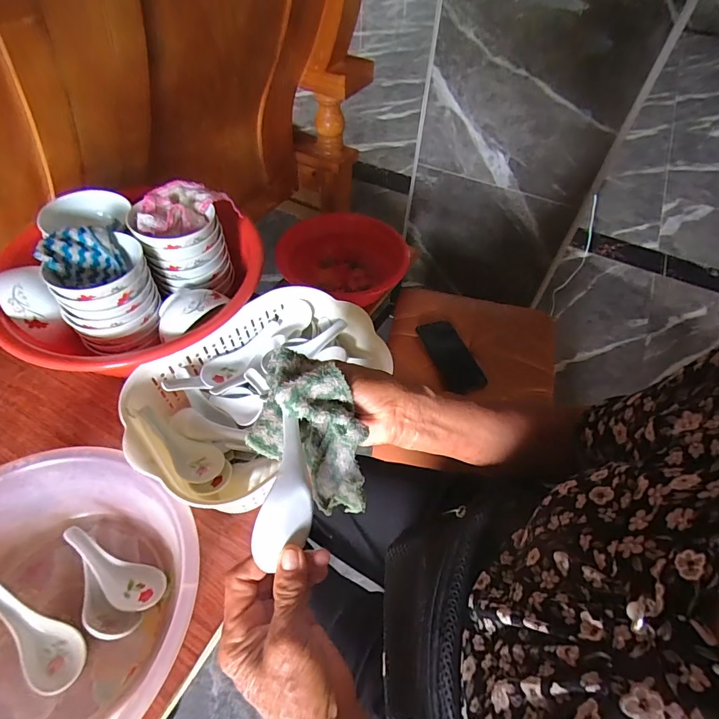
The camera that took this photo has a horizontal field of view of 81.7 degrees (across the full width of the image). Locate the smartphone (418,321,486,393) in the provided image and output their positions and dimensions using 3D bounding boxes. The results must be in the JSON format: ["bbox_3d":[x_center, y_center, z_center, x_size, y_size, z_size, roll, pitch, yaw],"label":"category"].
[{"bbox_3d":[0.162,-0.008,0.750,0.078,0.009,0.154,-11,56,-22],"label":"smartphone"}]

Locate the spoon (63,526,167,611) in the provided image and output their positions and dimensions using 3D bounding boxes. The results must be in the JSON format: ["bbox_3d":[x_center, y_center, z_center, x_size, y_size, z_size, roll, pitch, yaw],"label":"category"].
[{"bbox_3d":[-0.254,0.218,0.425,0.117,0.033,0.040,19,54,12],"label":"spoon"}]

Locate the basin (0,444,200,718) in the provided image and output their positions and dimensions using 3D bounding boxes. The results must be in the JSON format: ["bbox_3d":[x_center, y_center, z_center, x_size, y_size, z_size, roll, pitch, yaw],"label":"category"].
[{"bbox_3d":[-0.291,0.229,0.378,0.264,0.094,0.254,1,52,-2],"label":"basin"}]

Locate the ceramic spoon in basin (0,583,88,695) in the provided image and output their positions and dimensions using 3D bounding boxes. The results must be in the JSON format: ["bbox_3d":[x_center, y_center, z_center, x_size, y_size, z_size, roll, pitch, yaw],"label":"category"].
[{"bbox_3d":[-0.305,0.251,0.384,0.122,0.025,0.047,41,59,5],"label":"ceramic spoon in basin"}]

